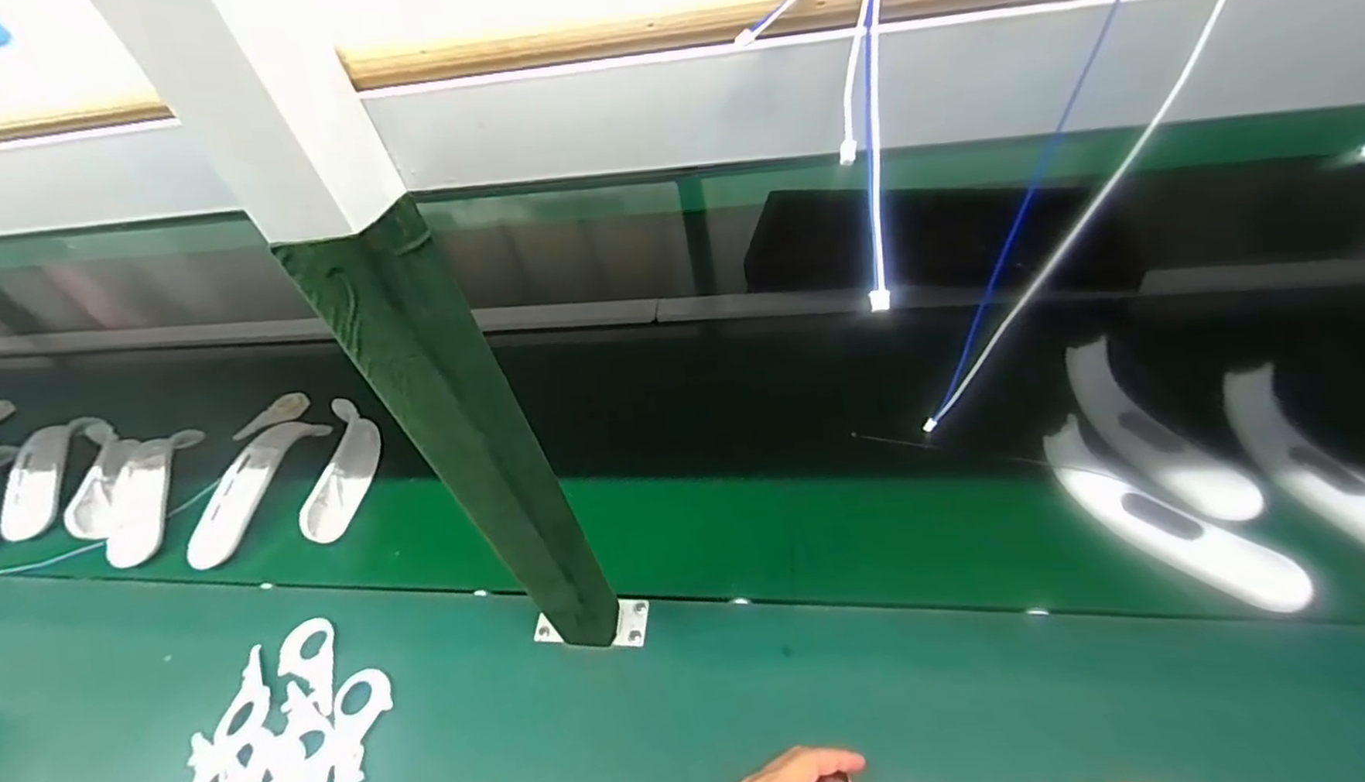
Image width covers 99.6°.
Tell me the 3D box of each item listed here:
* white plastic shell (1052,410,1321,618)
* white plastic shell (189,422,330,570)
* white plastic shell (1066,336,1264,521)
[{"bbox_3d":[0.410,0.105,0.493,0.049,0.041,0.198,-34,50,-20],"label":"white plastic shell"},{"bbox_3d":[-0.503,0.112,0.674,0.063,0.033,0.184,10,61,19],"label":"white plastic shell"},{"bbox_3d":[0.453,0.042,0.564,0.034,0.062,0.195,-22,60,-16],"label":"white plastic shell"}]

